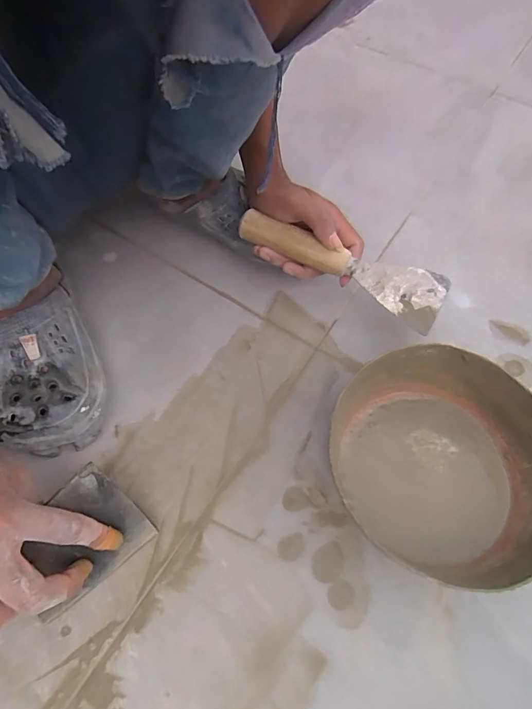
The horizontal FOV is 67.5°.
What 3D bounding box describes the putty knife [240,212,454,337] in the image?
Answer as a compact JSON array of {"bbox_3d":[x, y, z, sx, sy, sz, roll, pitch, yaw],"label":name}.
[{"bbox_3d":[0.074,-0.092,0.408,0.218,0.027,0.053,24,63,4],"label":"putty knife"}]

